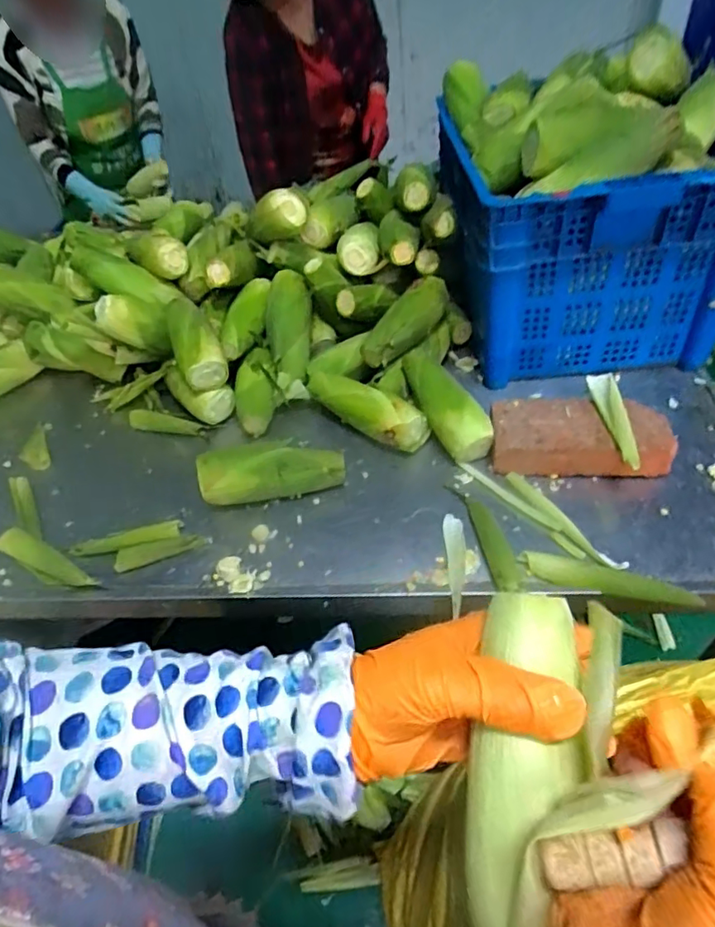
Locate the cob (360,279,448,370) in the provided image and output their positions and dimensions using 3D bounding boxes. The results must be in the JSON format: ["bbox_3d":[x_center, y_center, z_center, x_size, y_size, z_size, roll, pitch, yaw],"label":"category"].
[{"bbox_3d":[0.085,-0.237,0.898,0.057,0.061,0.192,30,57,27],"label":"cob"}]

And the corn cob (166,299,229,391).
[{"bbox_3d":[-0.269,-0.194,0.898,0.073,0.058,0.147,-25,86,-16],"label":"corn cob"}]

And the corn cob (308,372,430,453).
[{"bbox_3d":[0.006,-0.083,0.838,0.222,0.063,0.067,28,57,27],"label":"corn cob"}]

